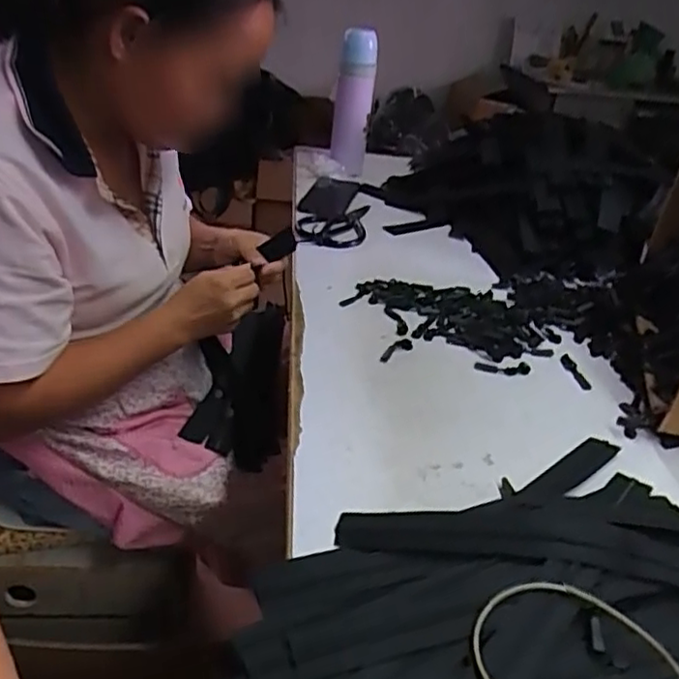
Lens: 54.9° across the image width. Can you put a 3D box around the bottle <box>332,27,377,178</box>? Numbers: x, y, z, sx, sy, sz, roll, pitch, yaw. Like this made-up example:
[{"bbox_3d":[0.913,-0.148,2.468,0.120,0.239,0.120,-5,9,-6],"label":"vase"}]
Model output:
[{"bbox_3d":[0.025,-0.426,1.183,0.067,0.235,0.067,6,31,0],"label":"bottle"}]

